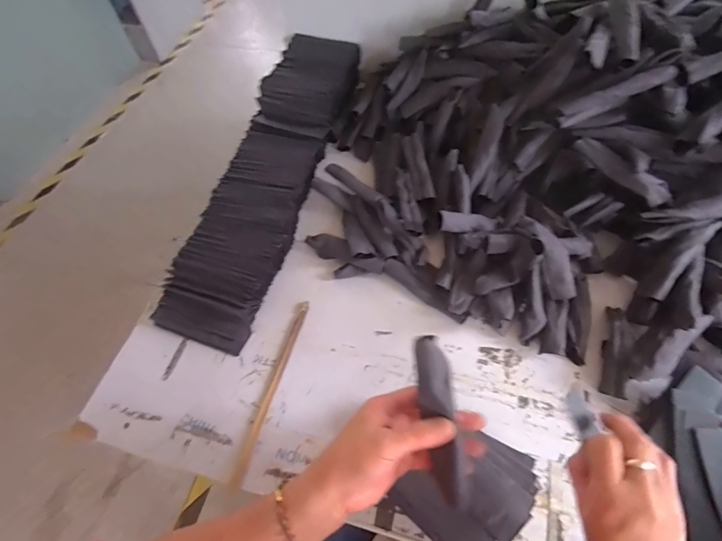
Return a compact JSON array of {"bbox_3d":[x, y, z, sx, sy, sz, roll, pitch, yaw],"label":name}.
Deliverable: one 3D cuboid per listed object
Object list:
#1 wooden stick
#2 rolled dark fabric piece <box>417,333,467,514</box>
[{"bbox_3d":[-0.123,0.161,0.554,0.016,0.004,0.264,11,58,11],"label":"wooden stick"},{"bbox_3d":[0.071,0.132,0.352,0.029,0.026,0.149,-11,91,-3],"label":"rolled dark fabric piece"}]

